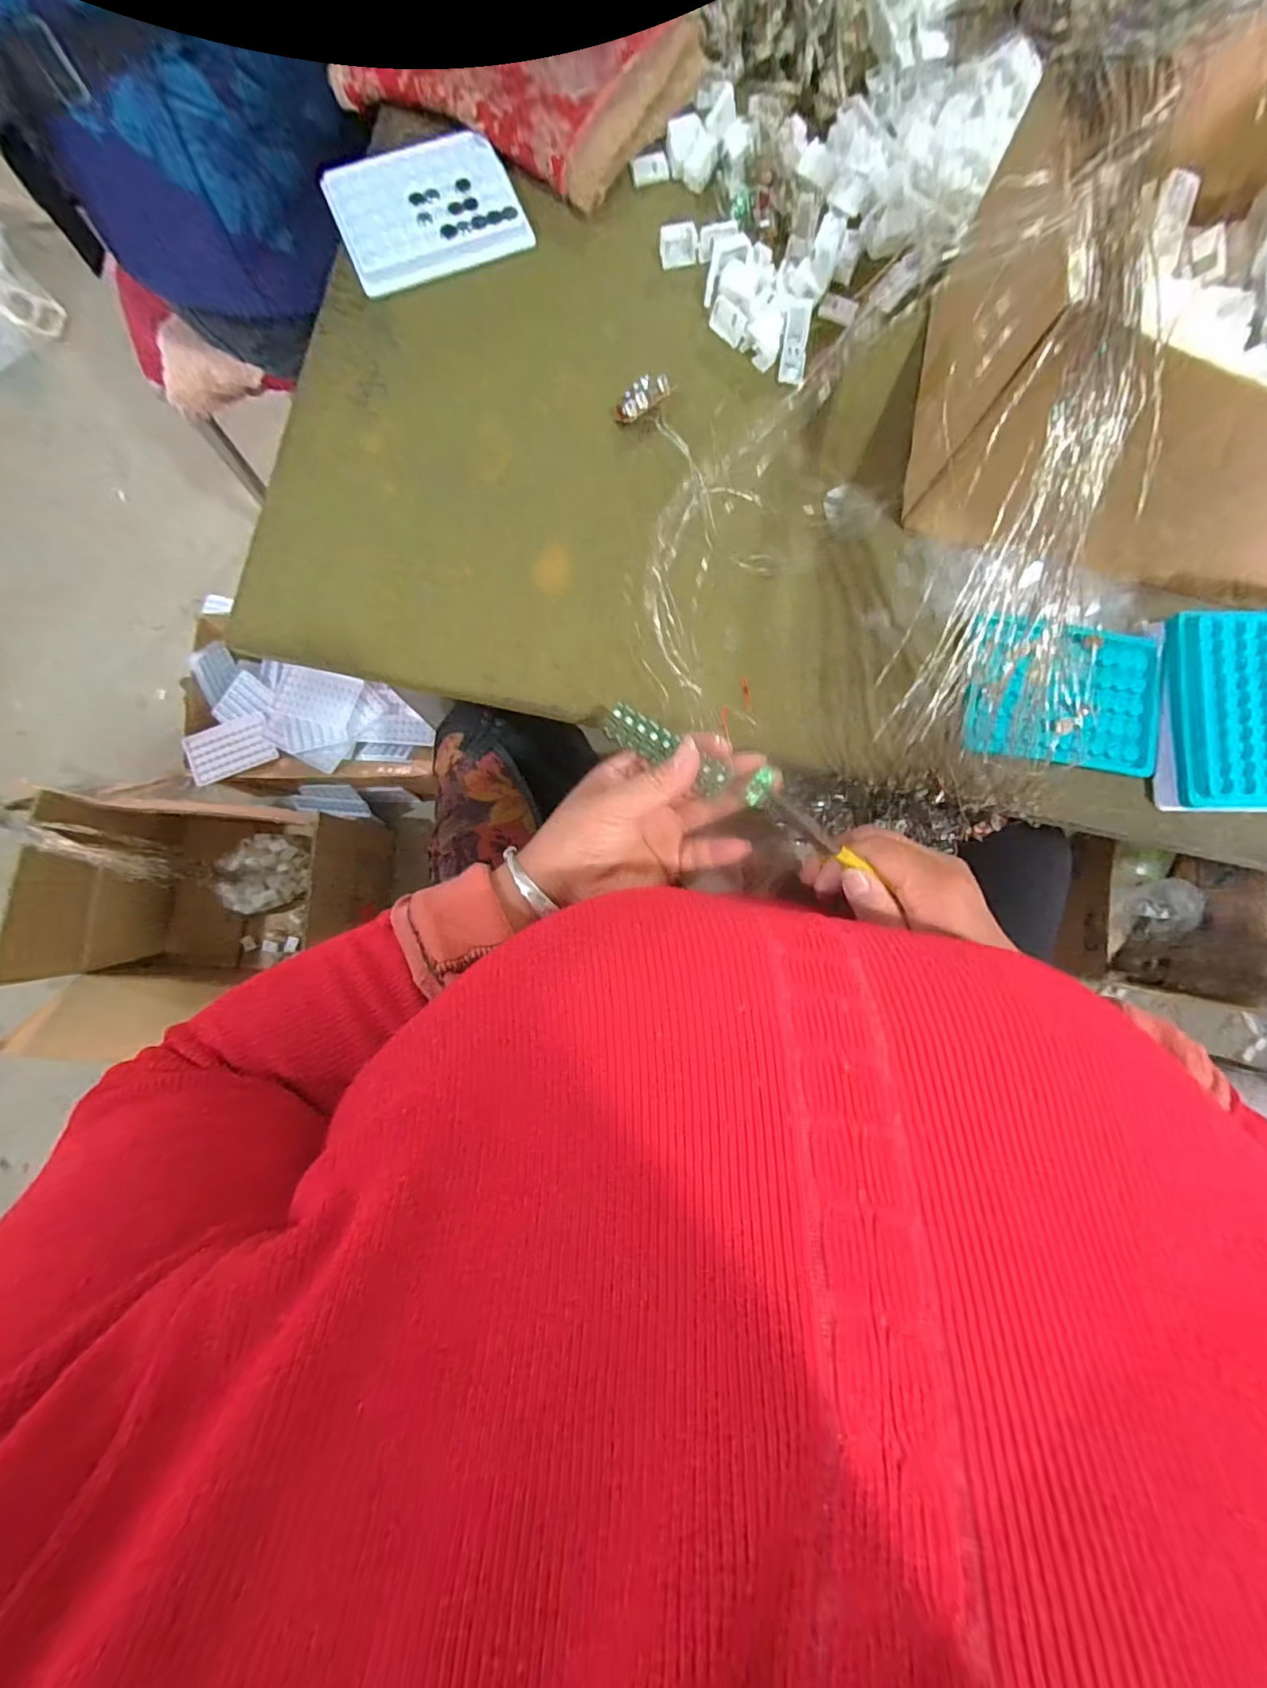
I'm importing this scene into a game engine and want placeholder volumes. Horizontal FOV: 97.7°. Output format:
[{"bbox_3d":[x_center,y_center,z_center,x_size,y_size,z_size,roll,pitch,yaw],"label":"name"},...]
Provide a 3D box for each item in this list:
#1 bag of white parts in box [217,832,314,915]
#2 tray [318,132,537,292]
[{"bbox_3d":[-0.666,0.054,0.996,0.136,0.065,0.148,11,85,-1],"label":"bag of white parts in box"},{"bbox_3d":[-0.152,-0.465,0.404,0.126,0.011,0.099,-23,86,-3],"label":"tray"}]

